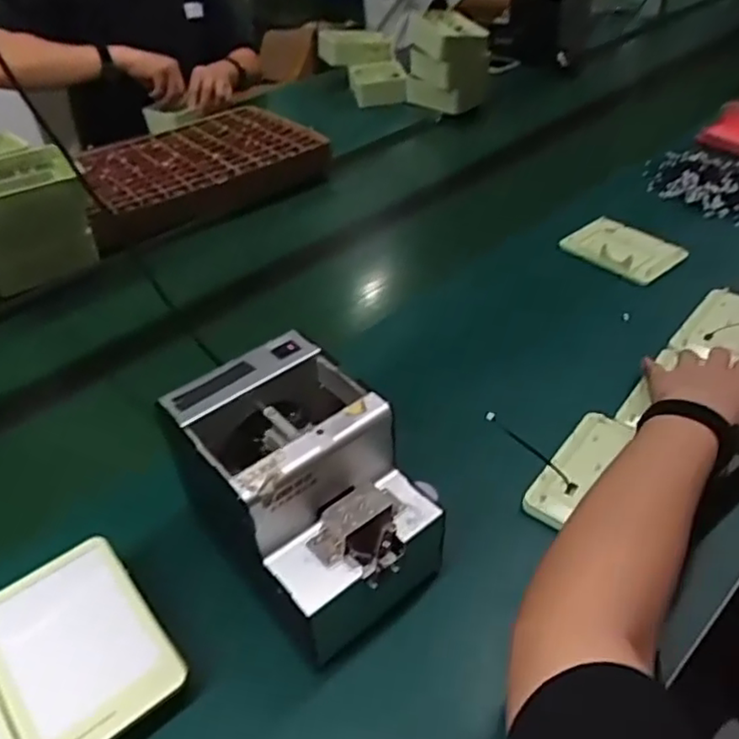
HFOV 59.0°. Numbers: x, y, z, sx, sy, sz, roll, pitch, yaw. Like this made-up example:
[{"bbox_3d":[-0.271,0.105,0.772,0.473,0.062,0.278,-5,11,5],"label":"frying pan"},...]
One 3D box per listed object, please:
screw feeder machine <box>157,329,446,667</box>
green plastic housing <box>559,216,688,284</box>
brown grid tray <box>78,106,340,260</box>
[{"bbox_3d":[-0.047,0.095,0.501,0.128,0.158,0.172,-31,47,-27],"label":"screw feeder machine"},{"bbox_3d":[0.336,-0.161,0.862,0.104,0.019,0.128,-31,50,-26],"label":"green plastic housing"},{"bbox_3d":[-0.291,-0.336,1.107,0.391,0.068,0.334,-22,43,-19],"label":"brown grid tray"}]

